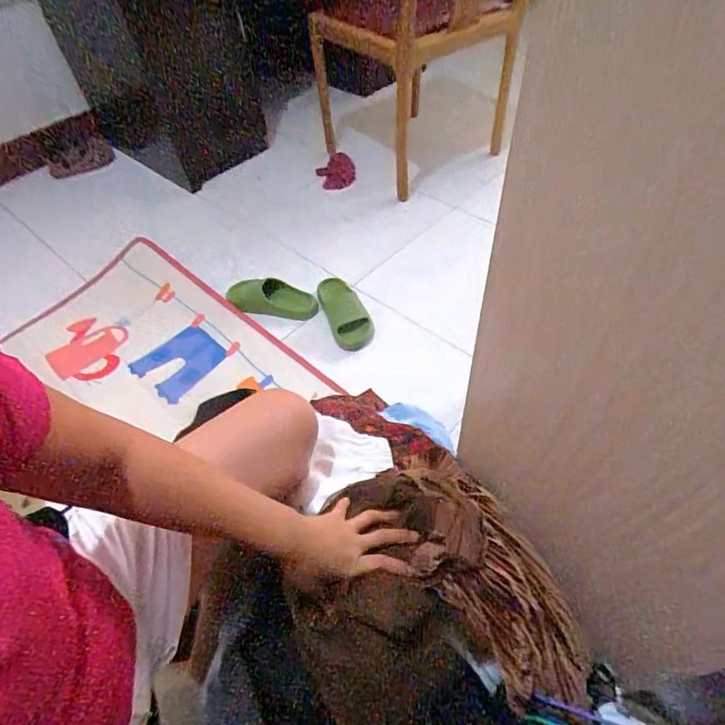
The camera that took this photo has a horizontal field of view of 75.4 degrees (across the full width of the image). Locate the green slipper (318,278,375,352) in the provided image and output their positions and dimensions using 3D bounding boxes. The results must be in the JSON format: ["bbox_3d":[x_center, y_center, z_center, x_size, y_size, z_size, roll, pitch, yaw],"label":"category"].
[{"bbox_3d":[-0.048,-0.131,1.221,0.097,0.065,0.227,-20,55,-12],"label":"green slipper"}]

